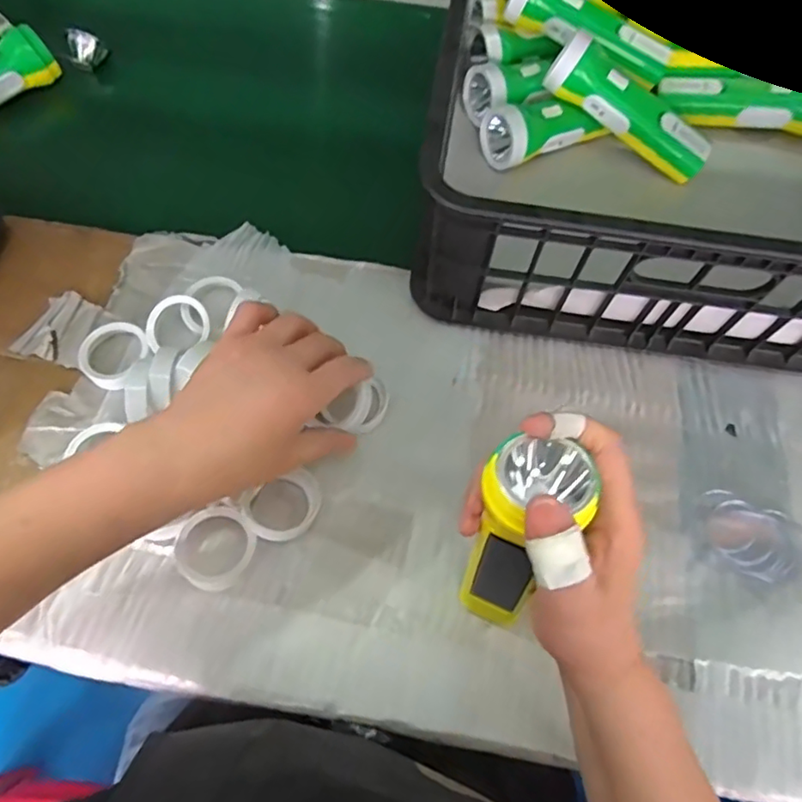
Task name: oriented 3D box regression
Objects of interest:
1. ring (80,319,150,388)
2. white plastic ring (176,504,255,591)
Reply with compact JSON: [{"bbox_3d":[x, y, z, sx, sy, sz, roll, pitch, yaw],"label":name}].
[{"bbox_3d":[-0.222,-0.035,0.442,0.049,0.017,0.056,16,66,5],"label":"ring"},{"bbox_3d":[-0.125,0.099,0.381,0.049,0.007,0.053,0,80,-2],"label":"white plastic ring"}]

